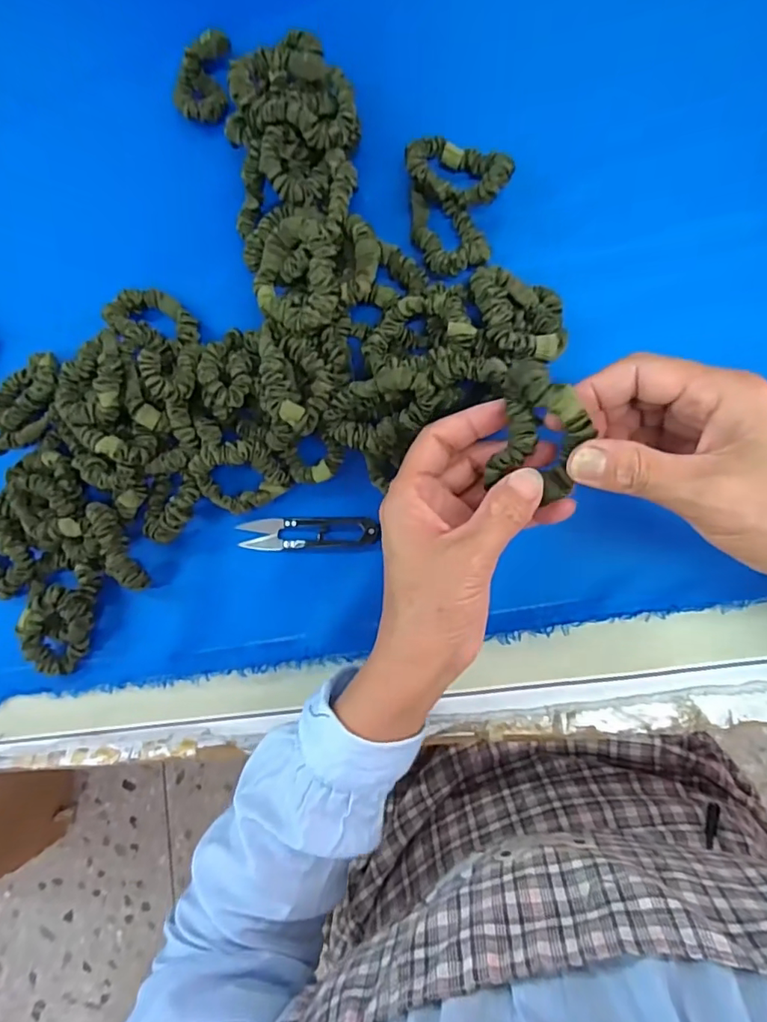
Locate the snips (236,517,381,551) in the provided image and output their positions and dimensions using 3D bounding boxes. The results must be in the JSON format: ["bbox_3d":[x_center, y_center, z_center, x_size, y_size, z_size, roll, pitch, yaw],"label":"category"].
[{"bbox_3d":[-0.053,0.017,0.385,0.101,0.009,0.022,-1,85,9],"label":"snips"}]

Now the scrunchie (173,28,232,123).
[{"bbox_3d":[-0.138,-0.327,0.401,0.034,0.024,0.060,8,87,9],"label":"scrunchie"}]

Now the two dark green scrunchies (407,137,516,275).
[{"bbox_3d":[0.045,-0.205,0.360,0.068,0.028,0.088,17,88,10],"label":"two dark green scrunchies"}]

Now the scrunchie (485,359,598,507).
[{"bbox_3d":[0.077,-0.038,0.260,0.042,0.031,0.057,11,93,9],"label":"scrunchie"}]

